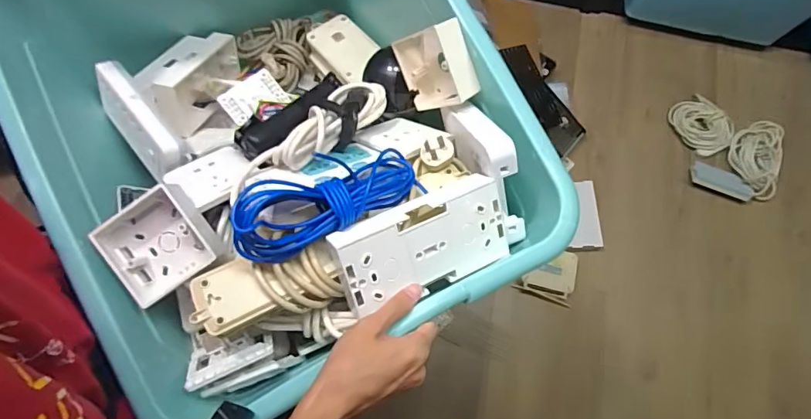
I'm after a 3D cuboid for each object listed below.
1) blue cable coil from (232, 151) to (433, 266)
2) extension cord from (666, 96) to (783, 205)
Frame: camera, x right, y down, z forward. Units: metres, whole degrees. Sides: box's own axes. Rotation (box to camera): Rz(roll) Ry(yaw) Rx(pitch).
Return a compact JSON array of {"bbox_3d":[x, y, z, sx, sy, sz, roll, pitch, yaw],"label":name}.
[{"bbox_3d":[-0.070,-0.009,0.435,0.182,0.051,0.058,-22,71,-25],"label":"blue cable coil"},{"bbox_3d":[1.127,-0.218,1.614,0.330,0.069,0.358,5,69,-1],"label":"extension cord"}]

